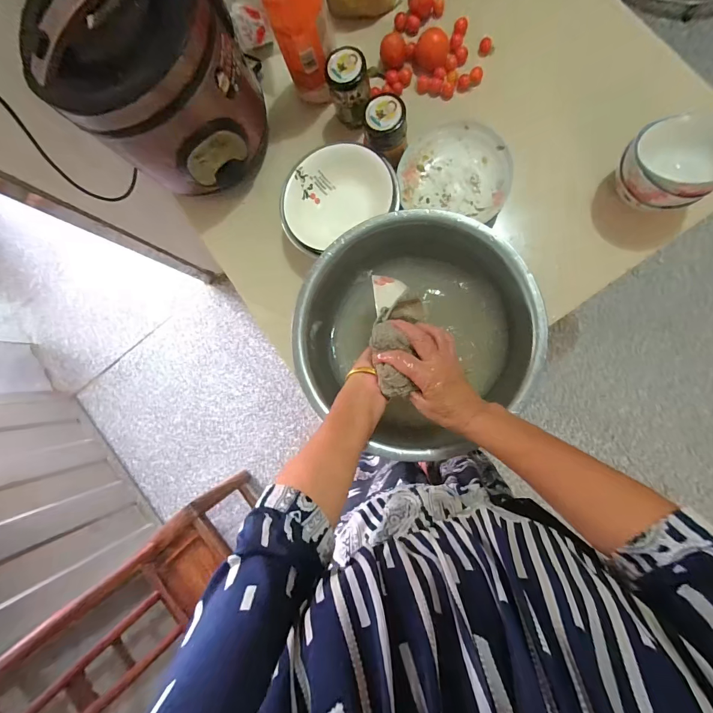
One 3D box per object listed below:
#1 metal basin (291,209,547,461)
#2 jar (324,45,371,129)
[{"bbox_3d":[0.085,-0.037,0.528,0.326,0.114,0.320,0,89,9],"label":"metal basin"},{"bbox_3d":[-0.010,-0.424,0.554,0.061,0.087,0.064,0,87,9],"label":"jar"}]

